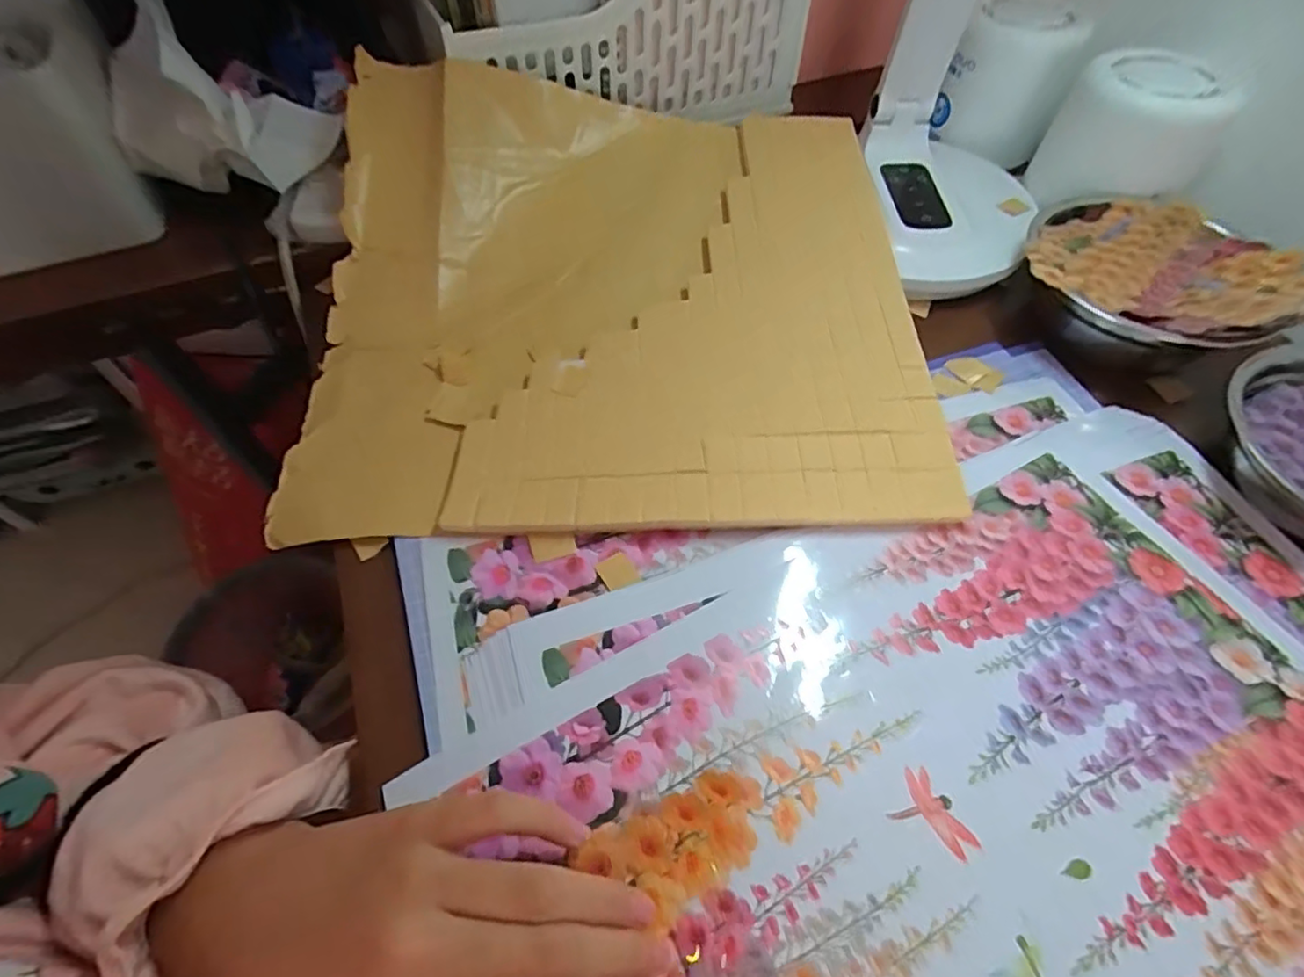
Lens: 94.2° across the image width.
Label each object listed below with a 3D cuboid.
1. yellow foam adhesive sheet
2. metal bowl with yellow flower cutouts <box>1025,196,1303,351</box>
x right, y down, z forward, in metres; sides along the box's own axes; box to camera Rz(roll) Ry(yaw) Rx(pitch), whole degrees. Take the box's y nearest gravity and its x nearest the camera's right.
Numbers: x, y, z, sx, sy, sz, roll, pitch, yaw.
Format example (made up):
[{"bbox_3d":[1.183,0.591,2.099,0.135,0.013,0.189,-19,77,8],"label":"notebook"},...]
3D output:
[{"bbox_3d":[-0.022,-0.120,0.328,0.324,0.066,0.293,-2,58,1],"label":"yellow foam adhesive sheet"},{"bbox_3d":[0.282,-0.123,0.344,0.128,0.050,0.124,22,61,15],"label":"metal bowl with yellow flower cutouts"}]

